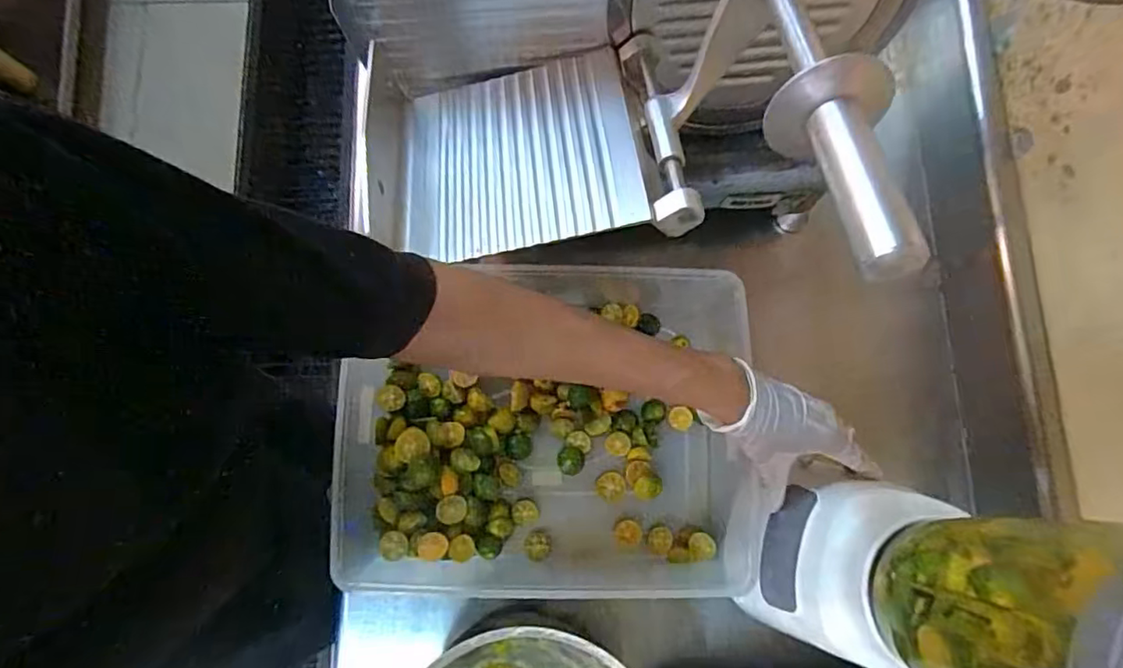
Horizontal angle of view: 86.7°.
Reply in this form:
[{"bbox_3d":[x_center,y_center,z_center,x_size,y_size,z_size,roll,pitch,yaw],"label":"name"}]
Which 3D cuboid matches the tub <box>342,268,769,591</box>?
[{"bbox_3d":[-0.015,0.091,0.576,0.372,0.124,0.279,0,79,0],"label":"tub"}]

